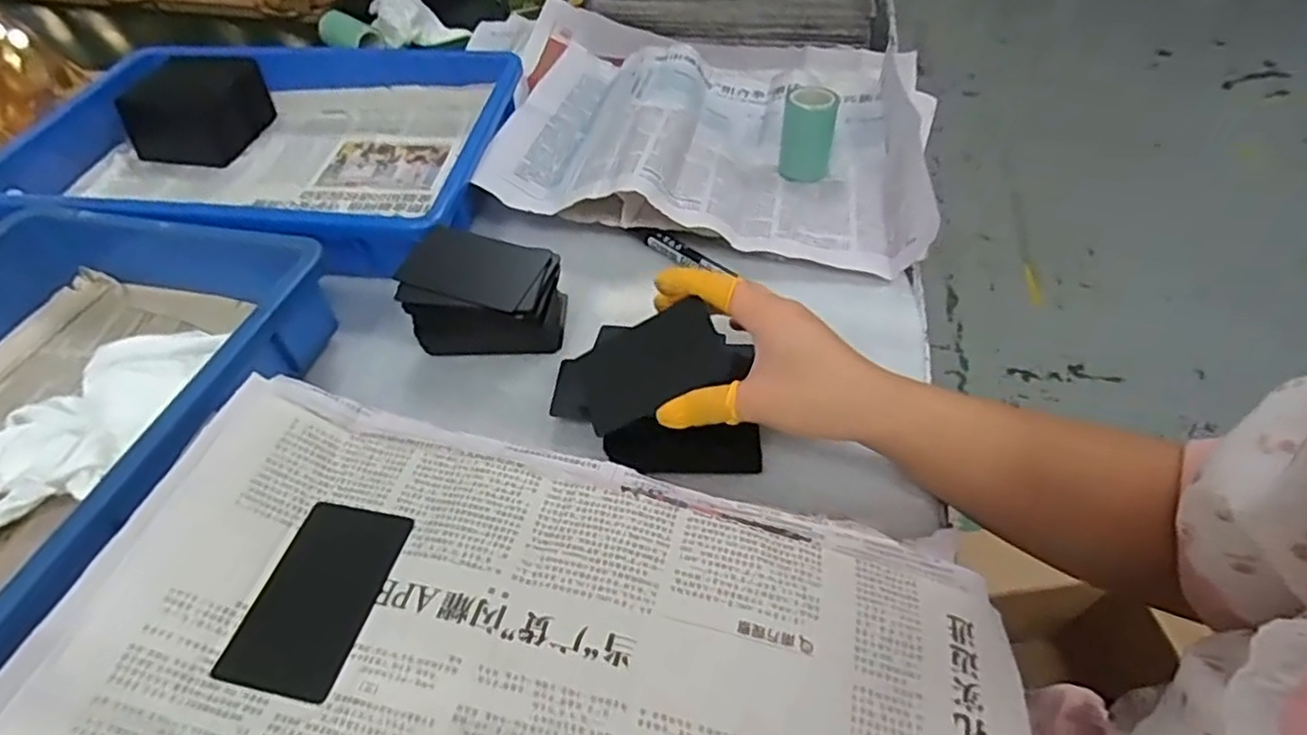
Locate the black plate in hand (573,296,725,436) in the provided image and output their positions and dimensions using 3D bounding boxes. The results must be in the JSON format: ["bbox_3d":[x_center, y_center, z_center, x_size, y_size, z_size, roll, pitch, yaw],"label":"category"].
[{"bbox_3d":[-0.002,-0.002,0.402,0.087,0.006,0.054,-28,64,-9],"label":"black plate in hand"}]

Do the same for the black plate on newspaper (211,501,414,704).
[{"bbox_3d":[-0.149,0.101,0.310,0.051,0.005,0.084,10,48,8],"label":"black plate on newspaper"}]

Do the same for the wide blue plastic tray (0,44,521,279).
[{"bbox_3d":[-0.306,-0.176,0.571,0.350,0.068,0.256,4,49,3],"label":"wide blue plastic tray"}]

